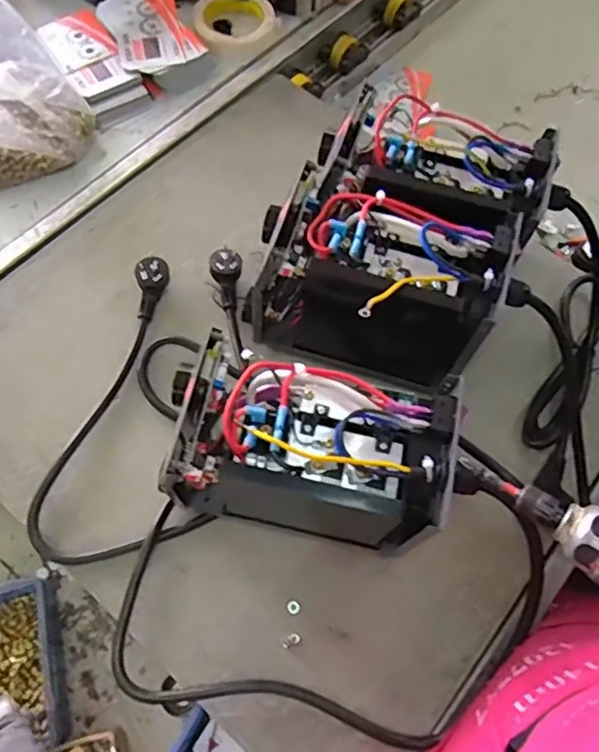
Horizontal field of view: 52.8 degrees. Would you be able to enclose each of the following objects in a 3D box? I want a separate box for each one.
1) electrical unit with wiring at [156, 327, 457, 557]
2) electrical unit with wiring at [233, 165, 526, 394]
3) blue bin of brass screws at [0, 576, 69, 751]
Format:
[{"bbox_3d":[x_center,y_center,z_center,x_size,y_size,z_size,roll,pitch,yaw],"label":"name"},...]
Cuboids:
[{"bbox_3d":[0.016,0.064,0.495,0.208,0.154,0.116,11,66,2],"label":"electrical unit with wiring"},{"bbox_3d":[0.069,-0.078,0.569,0.214,0.153,0.148,17,67,5],"label":"electrical unit with wiring"},{"bbox_3d":[-0.263,0.260,0.541,0.095,0.043,0.137,-14,69,-7],"label":"blue bin of brass screws"}]

